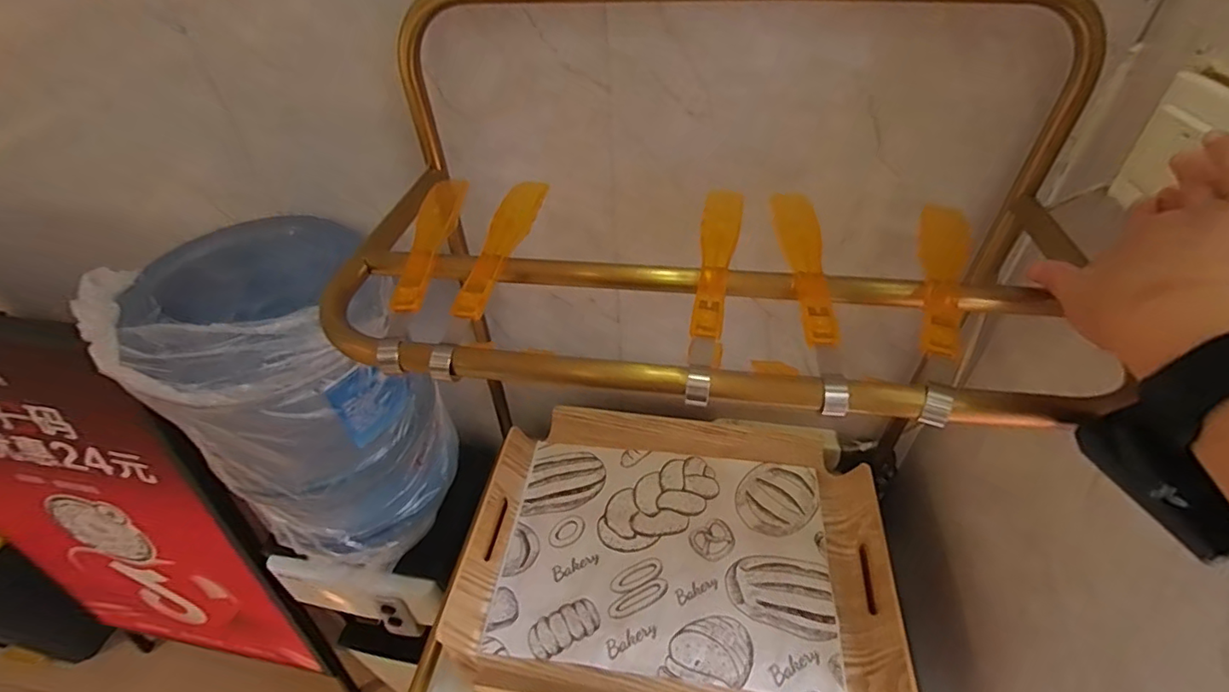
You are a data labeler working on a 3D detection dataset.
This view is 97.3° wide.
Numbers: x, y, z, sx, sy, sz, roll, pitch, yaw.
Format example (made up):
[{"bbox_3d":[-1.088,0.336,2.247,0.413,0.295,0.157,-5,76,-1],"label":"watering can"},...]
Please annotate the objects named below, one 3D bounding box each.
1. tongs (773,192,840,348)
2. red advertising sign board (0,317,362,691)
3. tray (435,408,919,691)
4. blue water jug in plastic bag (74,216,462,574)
[{"bbox_3d":[0.133,-0.060,0.375,0.027,0.020,0.149,1,44,3],"label":"tongs"},{"bbox_3d":[-0.870,0.321,0.939,0.474,0.943,0.047,0,37,6],"label":"red advertising sign board"},{"bbox_3d":[0.065,0.229,0.593,0.442,0.047,0.332,5,44,7],"label":"tray"},{"bbox_3d":[-0.347,0.069,0.620,0.224,0.379,0.217,22,49,22],"label":"blue water jug in plastic bag"}]

